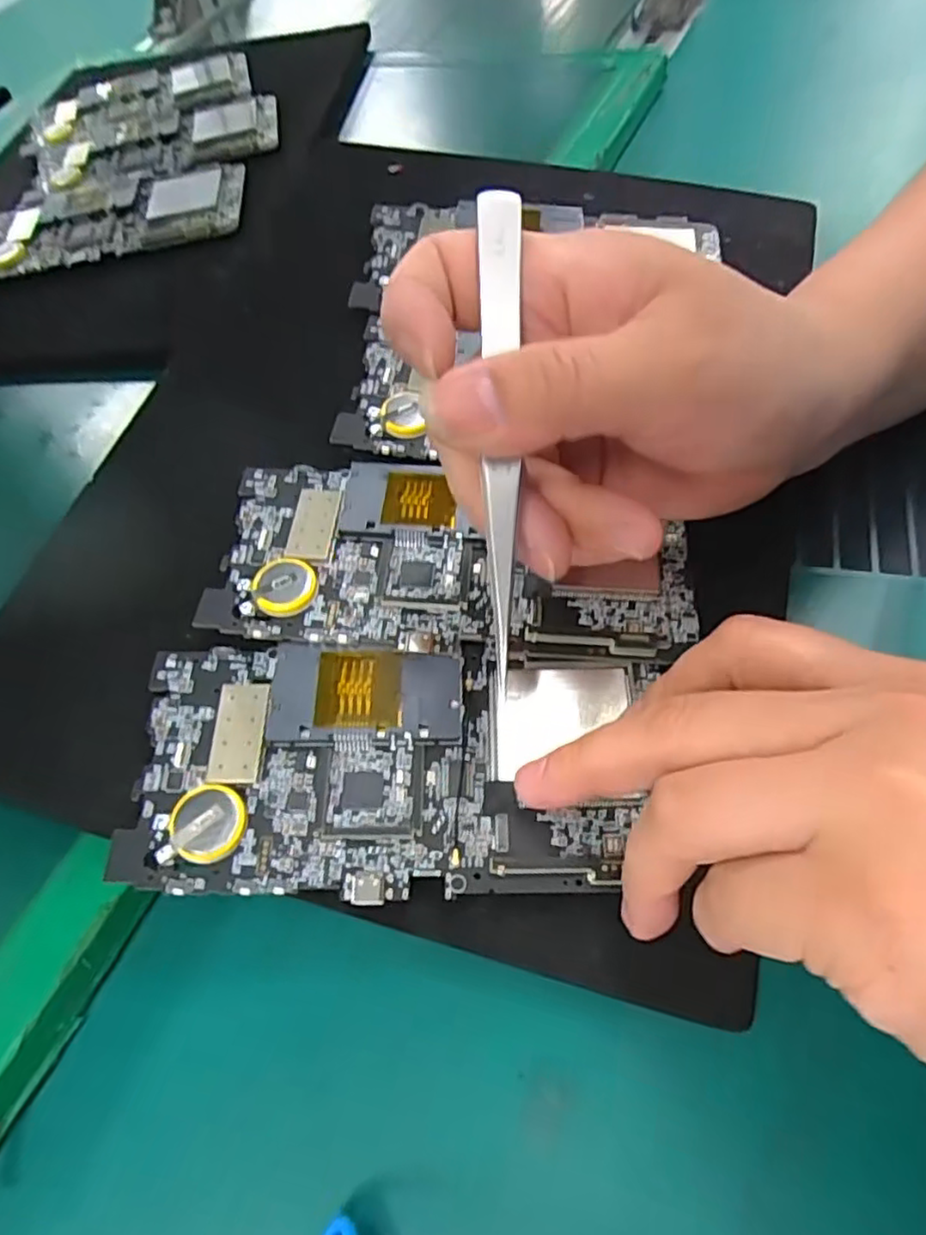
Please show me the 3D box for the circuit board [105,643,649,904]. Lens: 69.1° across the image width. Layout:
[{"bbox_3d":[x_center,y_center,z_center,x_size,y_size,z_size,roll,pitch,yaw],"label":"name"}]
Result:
[{"bbox_3d":[-0.023,0.042,0.193,0.139,0.011,0.069,-2,60,3],"label":"circuit board"}]

